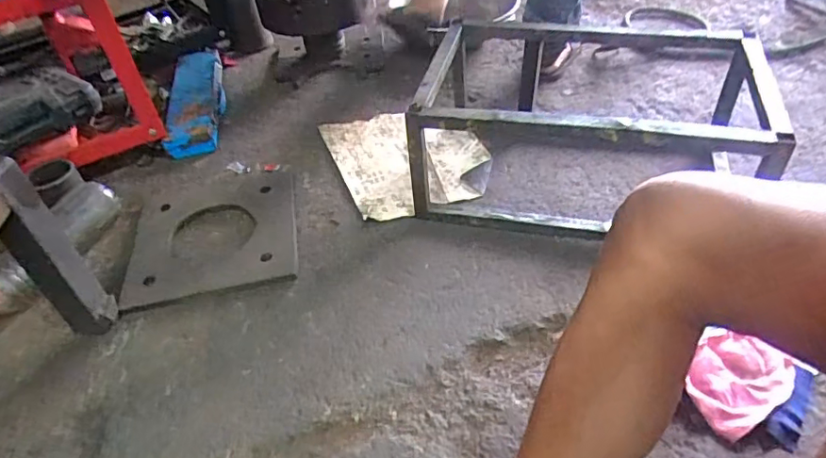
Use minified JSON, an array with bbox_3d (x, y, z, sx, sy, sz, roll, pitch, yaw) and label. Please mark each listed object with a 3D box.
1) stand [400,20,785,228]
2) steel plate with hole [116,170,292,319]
[{"bbox_3d":[0.291,-0.189,1.018,0.584,0.253,0.397,6,46,13],"label":"stand"},{"bbox_3d":[-0.376,0.005,1.049,0.292,0.024,0.335,-11,44,-4],"label":"steel plate with hole"}]

